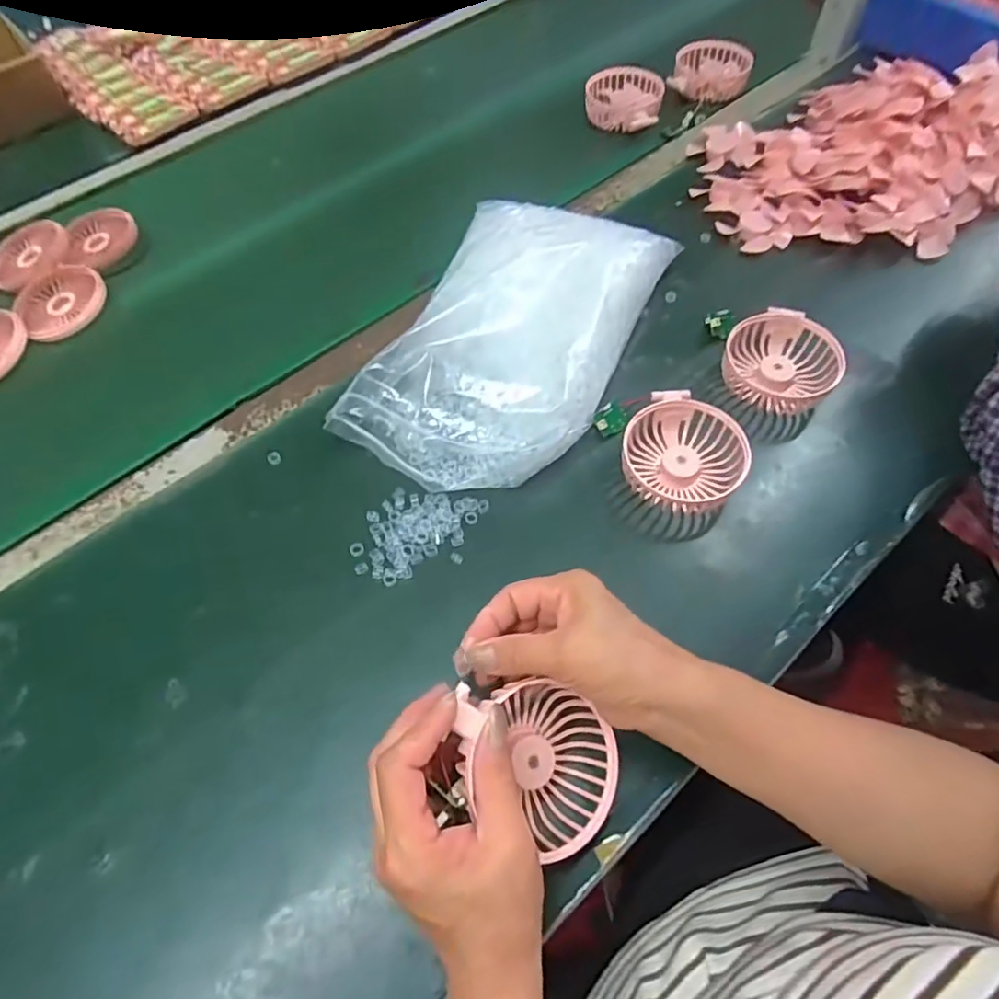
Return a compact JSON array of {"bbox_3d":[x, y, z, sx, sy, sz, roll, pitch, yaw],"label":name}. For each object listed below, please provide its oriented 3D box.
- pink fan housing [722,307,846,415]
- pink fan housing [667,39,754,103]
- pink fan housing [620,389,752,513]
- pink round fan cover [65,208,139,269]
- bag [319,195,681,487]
[{"bbox_3d":[0.229,-0.113,0.481,0.087,0.032,0.088,14,61,11],"label":"pink fan housing"},{"bbox_3d":[0.257,-0.518,0.714,0.086,0.033,0.086,18,62,13],"label":"pink fan housing"},{"bbox_3d":[0.136,-0.031,0.443,0.088,0.040,0.091,-29,62,-14],"label":"pink fan housing"},{"bbox_3d":[-0.414,-0.271,0.612,0.065,0.018,0.070,-1,59,2],"label":"pink round fan cover"},{"bbox_3d":[0.012,-0.140,0.483,0.175,0.068,0.294,21,63,15],"label":"bag"}]

